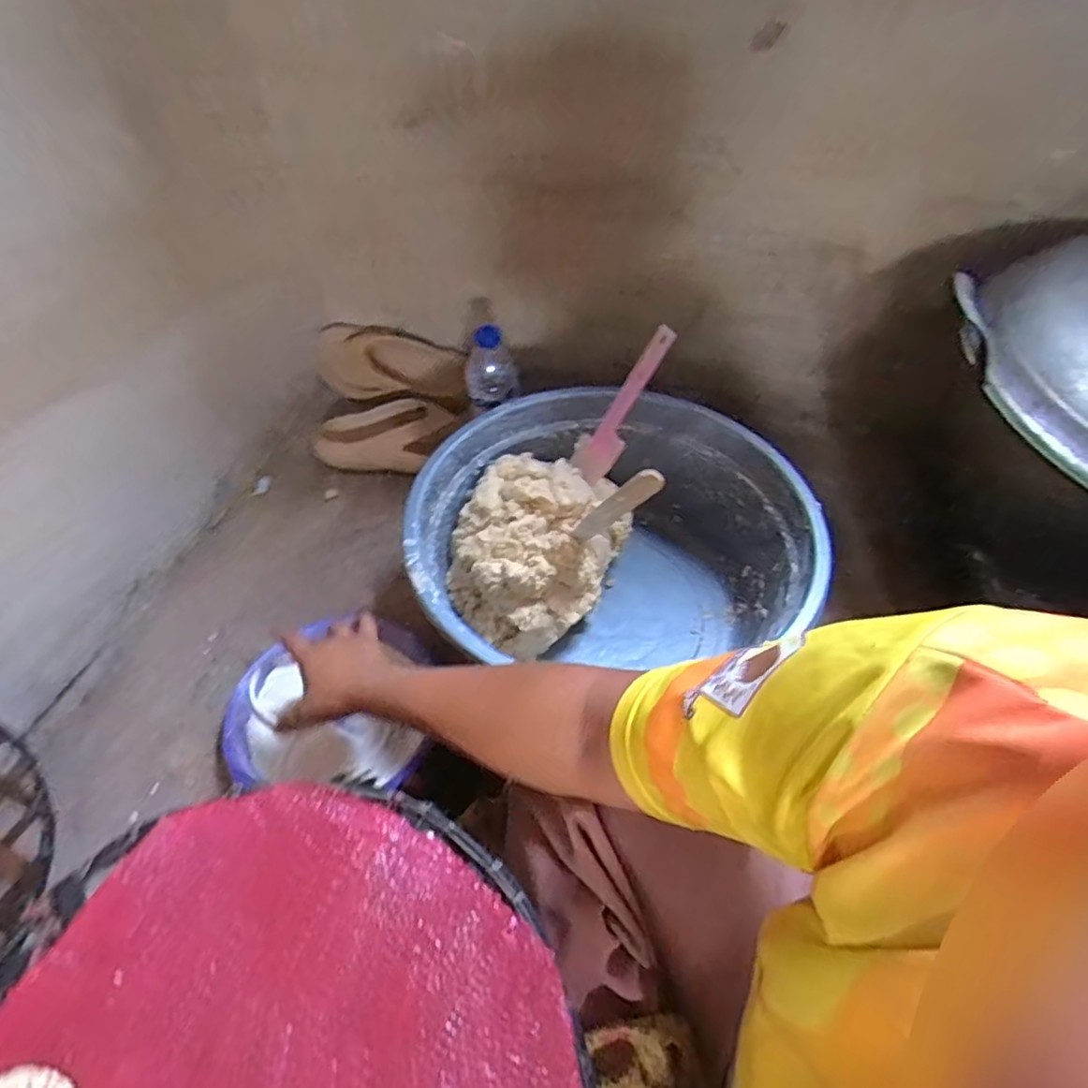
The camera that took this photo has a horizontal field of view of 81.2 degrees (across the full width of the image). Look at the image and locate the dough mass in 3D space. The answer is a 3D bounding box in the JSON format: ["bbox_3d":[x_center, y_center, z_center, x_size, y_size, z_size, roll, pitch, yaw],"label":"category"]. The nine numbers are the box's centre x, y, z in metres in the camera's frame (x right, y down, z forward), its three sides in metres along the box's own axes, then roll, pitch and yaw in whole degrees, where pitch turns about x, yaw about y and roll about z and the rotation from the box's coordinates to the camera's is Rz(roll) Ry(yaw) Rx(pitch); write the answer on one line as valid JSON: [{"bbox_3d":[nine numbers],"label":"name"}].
[{"bbox_3d":[-0.006,-0.002,0.725,0.167,0.119,0.231,27,55,20],"label":"dough mass"}]

